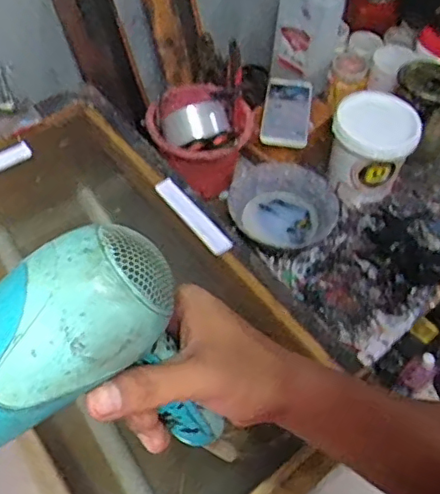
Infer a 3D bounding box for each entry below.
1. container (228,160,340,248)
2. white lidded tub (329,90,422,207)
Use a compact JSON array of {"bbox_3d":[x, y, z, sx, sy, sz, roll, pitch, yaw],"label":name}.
[{"bbox_3d":[0.097,-0.066,0.870,0.165,0.053,0.127,24,56,13],"label":"container"},{"bbox_3d":[0.231,-0.149,0.909,0.127,0.138,0.108,22,55,12],"label":"white lidded tub"}]

